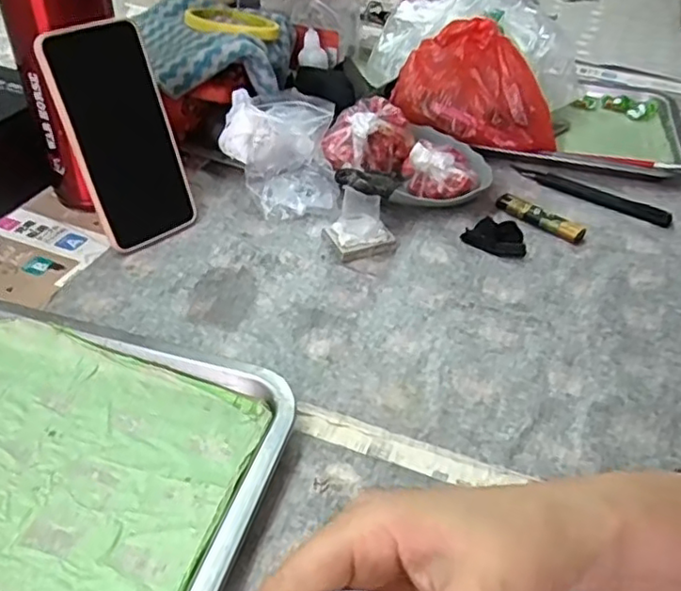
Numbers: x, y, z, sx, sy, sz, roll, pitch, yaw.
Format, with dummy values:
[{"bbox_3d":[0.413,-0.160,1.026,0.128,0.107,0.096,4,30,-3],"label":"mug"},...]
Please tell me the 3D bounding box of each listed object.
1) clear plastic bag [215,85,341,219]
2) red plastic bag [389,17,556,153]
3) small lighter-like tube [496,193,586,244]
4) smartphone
[{"bbox_3d":[-0.055,-0.130,0.558,0.097,0.072,0.108,-2,41,-8],"label":"clear plastic bag"},{"bbox_3d":[0.133,-0.202,0.598,0.160,0.099,0.058,18,42,15],"label":"red plastic bag"},{"bbox_3d":[0.175,-0.068,0.546,0.080,0.014,0.017,28,46,25],"label":"small lighter-like tube"},{"bbox_3d":[-0.164,-0.119,0.471,0.075,0.158,0.015,-31,31,-34],"label":"smartphone"}]

